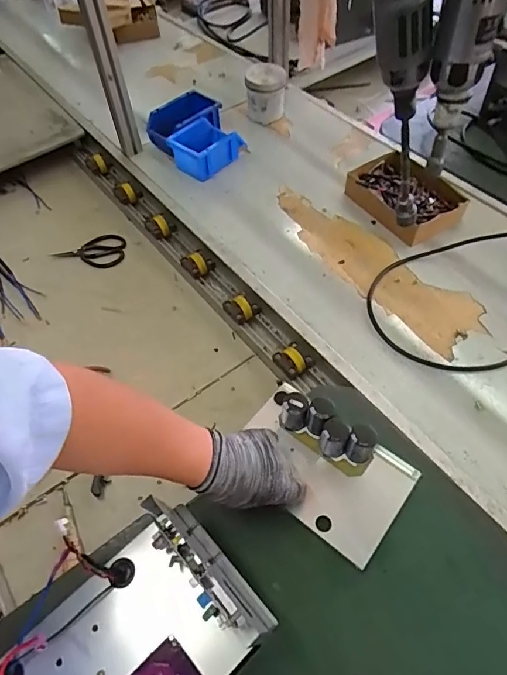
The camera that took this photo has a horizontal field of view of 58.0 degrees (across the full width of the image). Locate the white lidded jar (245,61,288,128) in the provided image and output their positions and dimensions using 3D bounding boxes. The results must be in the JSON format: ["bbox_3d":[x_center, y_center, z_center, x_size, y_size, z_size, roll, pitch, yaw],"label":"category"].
[{"bbox_3d":[0.029,-0.597,1.140,0.097,0.113,0.094,5,54,6],"label":"white lidded jar"}]

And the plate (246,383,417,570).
[{"bbox_3d":[0.087,0.157,0.595,0.222,0.065,0.147,33,62,23],"label":"plate"}]

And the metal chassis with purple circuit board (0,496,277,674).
[{"bbox_3d":[-0.119,0.272,0.379,0.150,0.065,0.244,38,64,25],"label":"metal chassis with purple circuit board"}]

